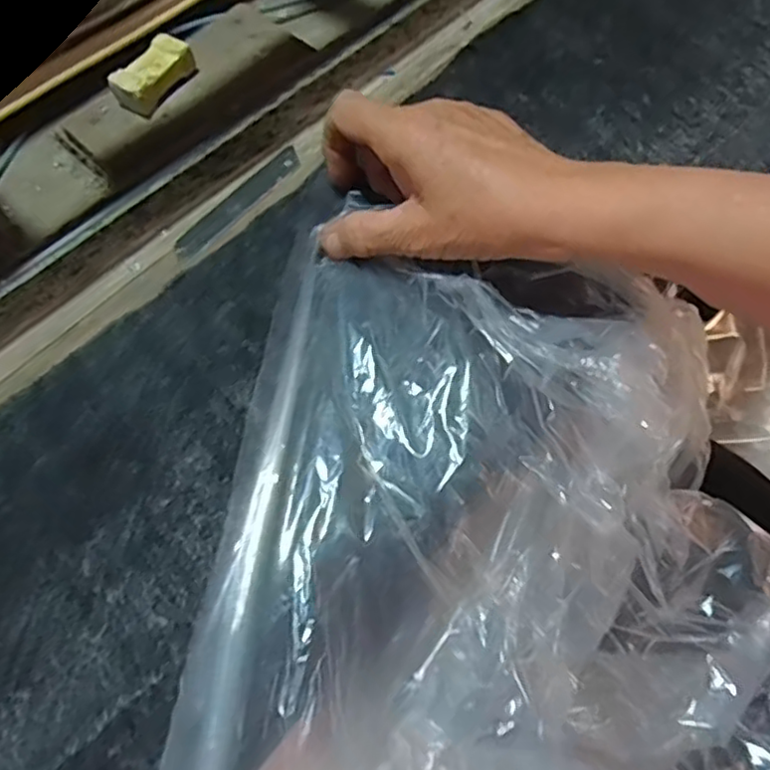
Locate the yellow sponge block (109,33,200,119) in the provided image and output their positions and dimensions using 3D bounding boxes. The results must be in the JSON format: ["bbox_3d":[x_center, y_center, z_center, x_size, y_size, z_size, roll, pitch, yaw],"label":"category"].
[{"bbox_3d":[-0.135,-0.181,0.381,0.023,0.016,0.049,29,68,16],"label":"yellow sponge block"}]

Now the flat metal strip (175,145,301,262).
[{"bbox_3d":[-0.084,-0.105,0.376,0.020,0.004,0.094,33,69,27],"label":"flat metal strip"}]

